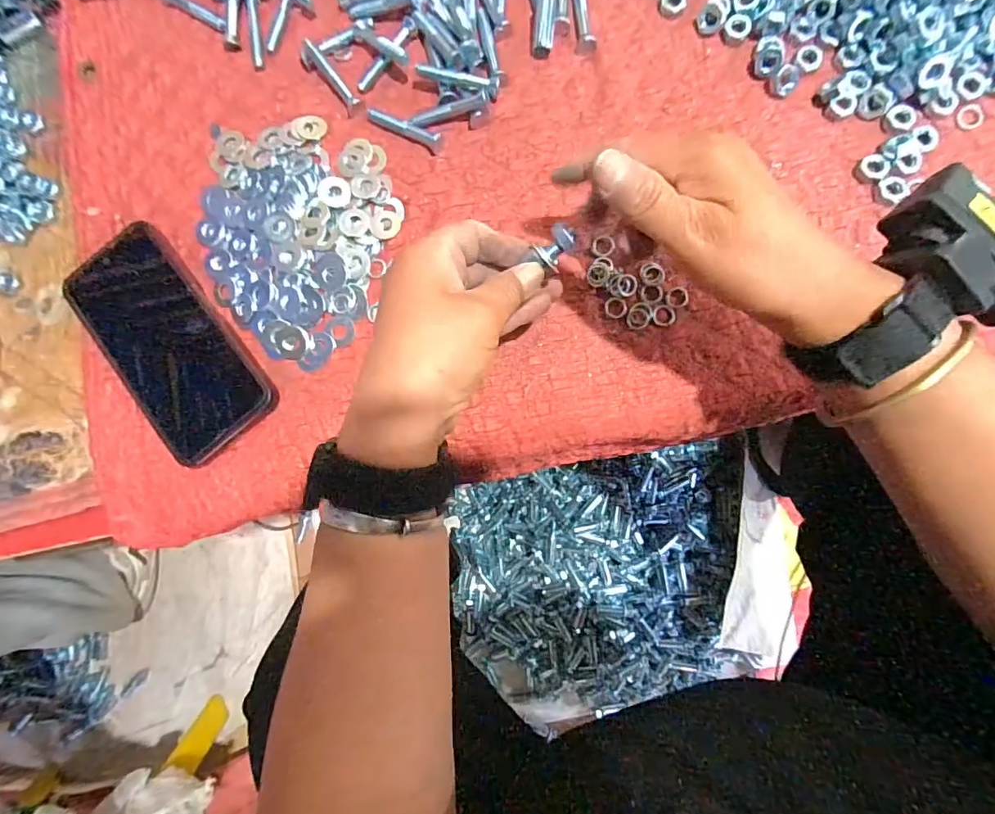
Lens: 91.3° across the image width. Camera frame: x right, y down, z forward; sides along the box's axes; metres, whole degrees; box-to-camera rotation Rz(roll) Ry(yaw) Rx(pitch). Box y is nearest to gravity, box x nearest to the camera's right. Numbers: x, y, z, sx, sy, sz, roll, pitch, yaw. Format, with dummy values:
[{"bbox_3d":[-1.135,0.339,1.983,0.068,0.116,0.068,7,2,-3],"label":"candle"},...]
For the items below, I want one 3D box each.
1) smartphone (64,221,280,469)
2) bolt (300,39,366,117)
[{"bbox_3d":[-0.226,-0.044,0.329,0.077,0.016,0.162,-38,88,-6],"label":"smartphone"},{"bbox_3d":[-0.118,-0.231,0.343,0.013,0.010,0.059,-41,84,2],"label":"bolt"}]

